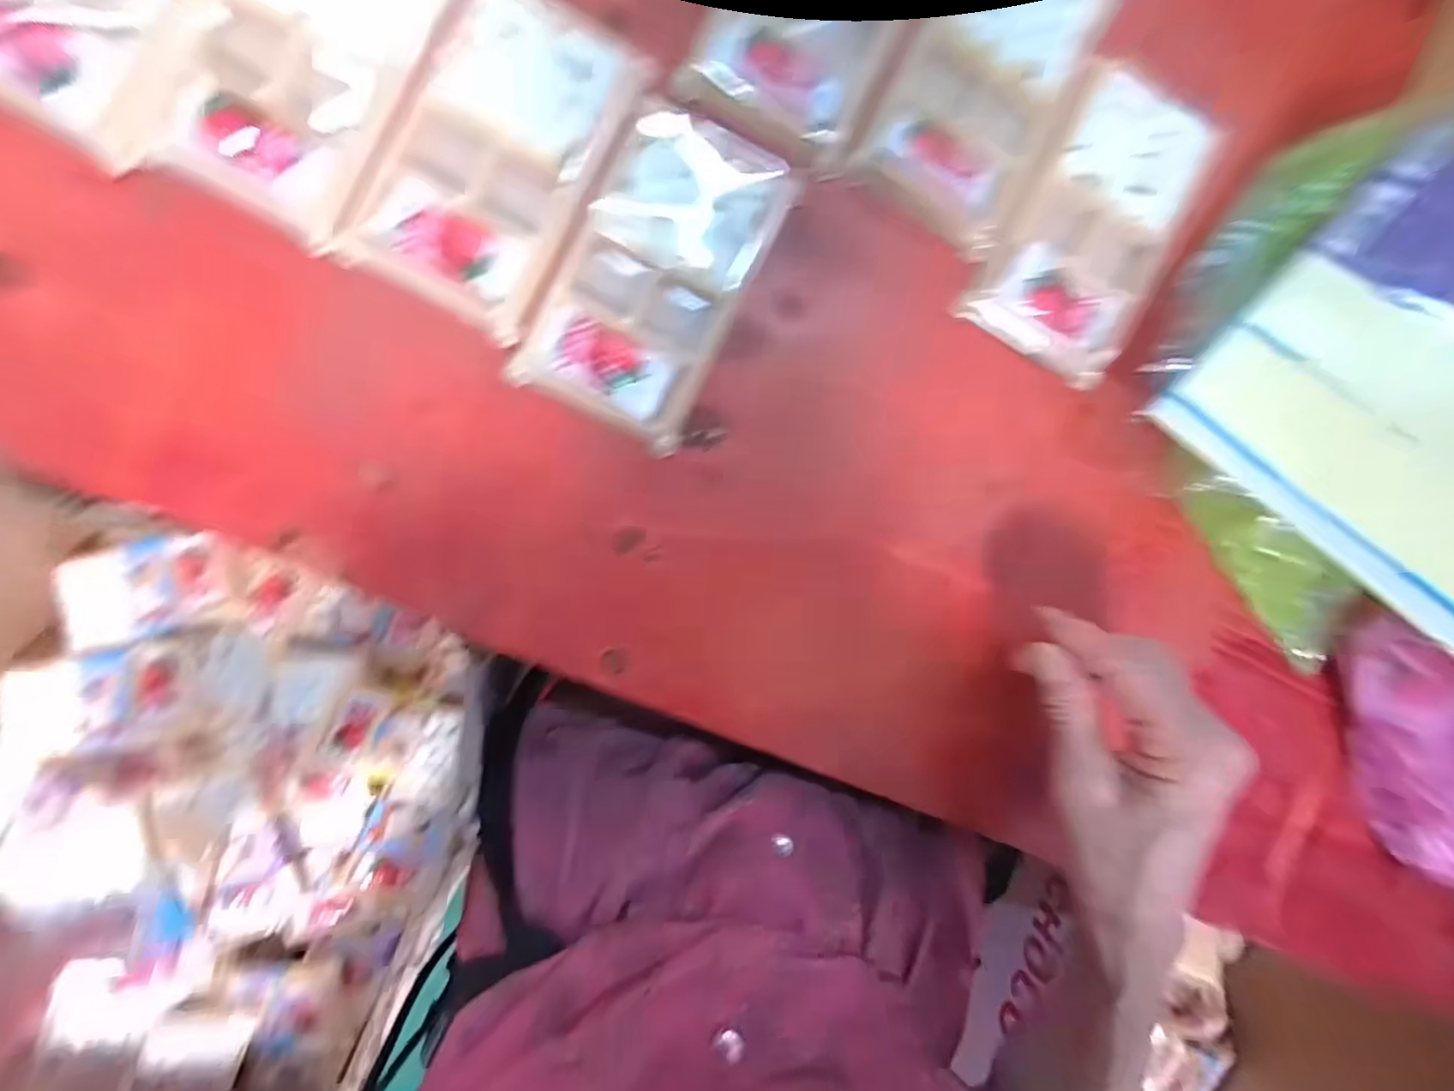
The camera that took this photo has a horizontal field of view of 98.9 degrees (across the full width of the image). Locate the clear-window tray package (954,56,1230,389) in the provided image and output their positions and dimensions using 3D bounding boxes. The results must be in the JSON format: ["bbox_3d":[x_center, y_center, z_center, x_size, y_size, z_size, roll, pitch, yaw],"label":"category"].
[{"bbox_3d":[0.174,-0.149,0.291,0.079,0.011,0.135,28,92,-8],"label":"clear-window tray package"}]

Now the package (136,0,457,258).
[{"bbox_3d":[-0.170,-0.199,0.250,0.082,0.010,0.134,27,92,-8],"label":"package"}]

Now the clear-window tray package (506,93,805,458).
[{"bbox_3d":[-0.030,-0.119,0.272,0.076,0.010,0.136,26,92,-8],"label":"clear-window tray package"}]

